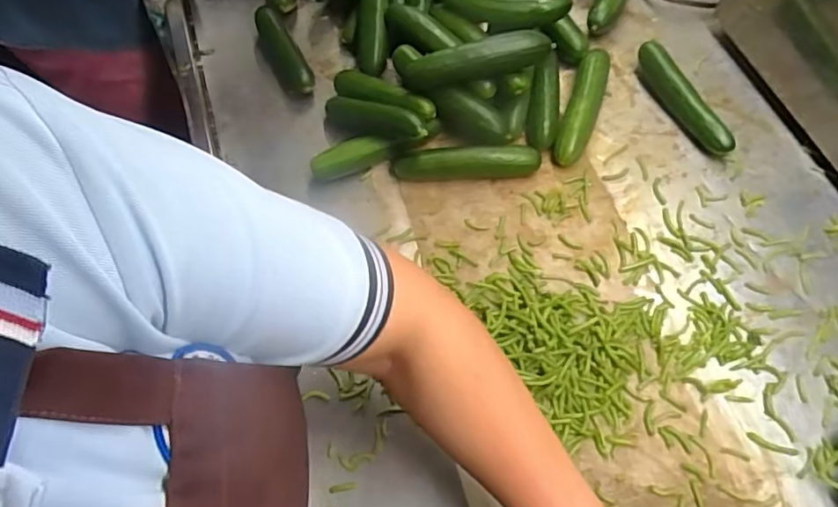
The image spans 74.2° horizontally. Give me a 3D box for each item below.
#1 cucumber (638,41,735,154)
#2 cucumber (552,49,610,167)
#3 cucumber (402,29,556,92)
[{"bbox_3d":[0.270,-0.161,0.571,0.025,0.027,0.143,-27,69,-7],"label":"cucumber"},{"bbox_3d":[0.169,-0.152,0.570,0.032,0.032,0.132,17,71,10],"label":"cucumber"},{"bbox_3d":[0.054,-0.189,0.538,0.142,0.035,0.029,-11,71,11],"label":"cucumber"}]

